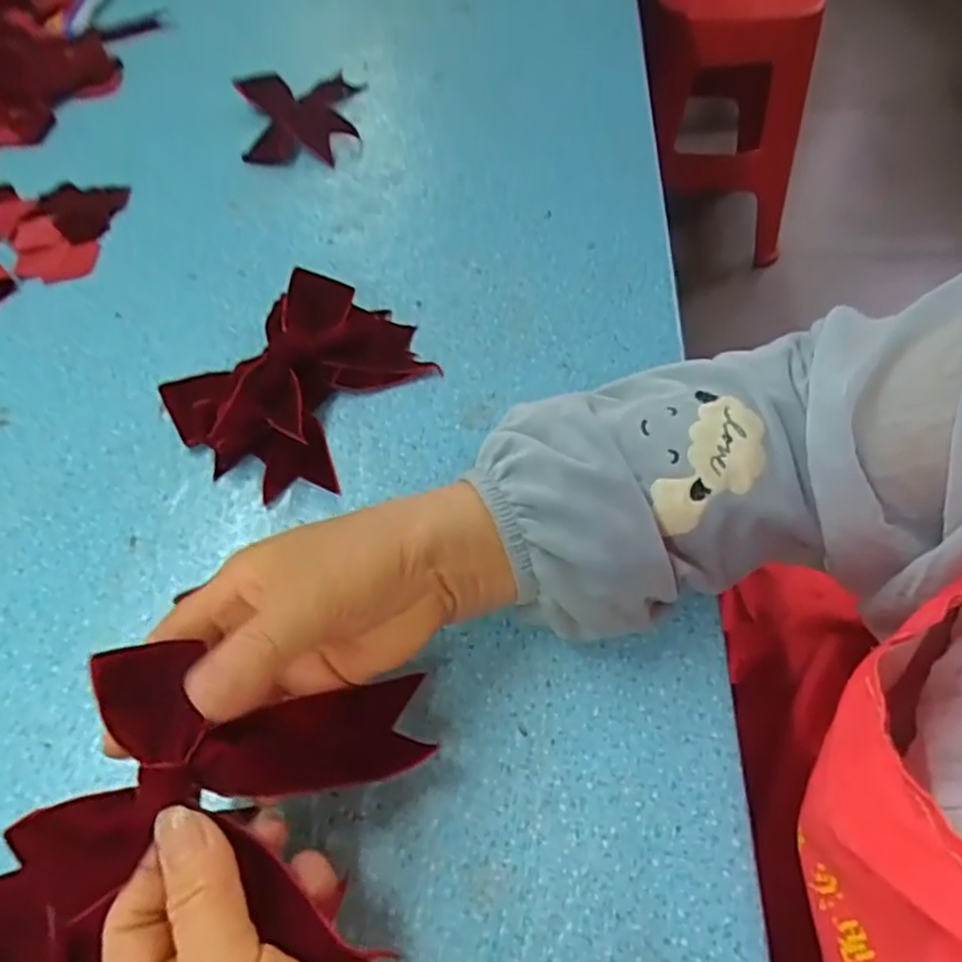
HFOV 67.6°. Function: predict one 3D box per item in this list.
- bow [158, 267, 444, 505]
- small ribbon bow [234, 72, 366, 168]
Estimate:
[{"bbox_3d":[-0.099,-0.065,0.415,0.110,0.044,0.149,36,64,23],"label":"bow"},{"bbox_3d":[-0.150,-0.313,0.601,0.103,0.022,0.138,-16,57,-9],"label":"small ribbon bow"}]

